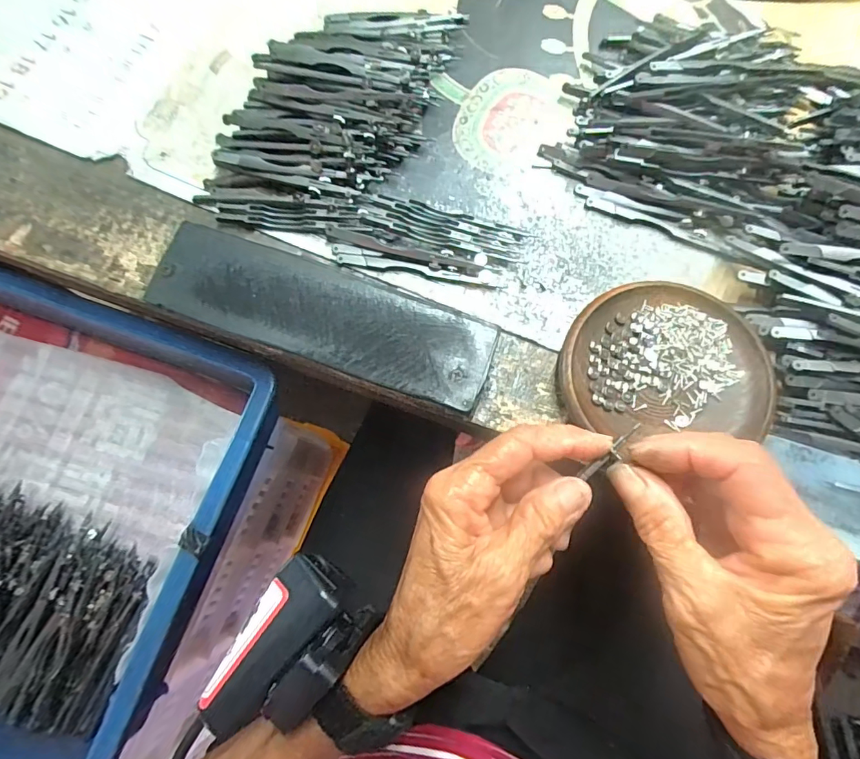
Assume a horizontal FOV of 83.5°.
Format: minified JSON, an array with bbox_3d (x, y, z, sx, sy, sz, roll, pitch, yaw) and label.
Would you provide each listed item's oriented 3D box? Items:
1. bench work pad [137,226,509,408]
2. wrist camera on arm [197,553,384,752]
[{"bbox_3d":[-0.066,-0.040,0.293,0.208,0.013,0.060,20,76,6],"label":"bench work pad"},{"bbox_3d":[-0.056,0.112,0.200,0.043,0.034,0.068,31,77,9],"label":"wrist camera on arm"}]

